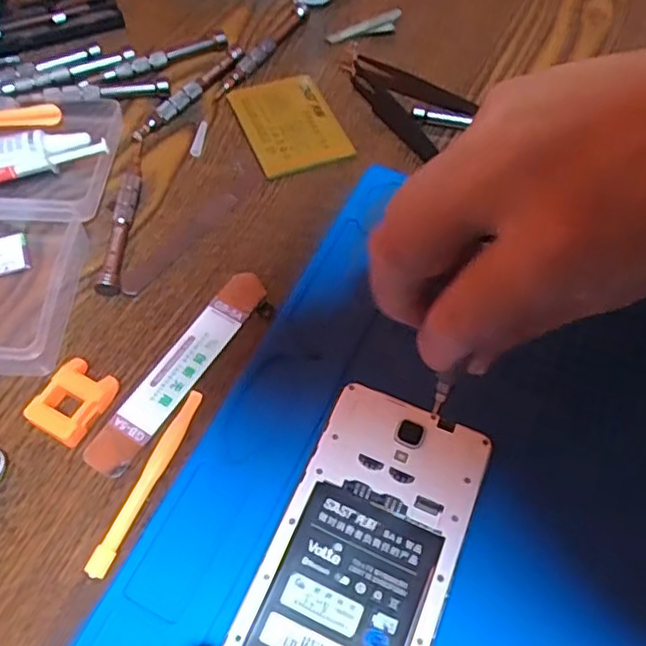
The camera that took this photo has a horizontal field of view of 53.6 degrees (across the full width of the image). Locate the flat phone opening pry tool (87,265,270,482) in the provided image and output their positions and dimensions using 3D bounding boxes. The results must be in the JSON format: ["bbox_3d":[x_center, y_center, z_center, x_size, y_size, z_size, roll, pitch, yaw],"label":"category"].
[{"bbox_3d":[-0.066,0.019,0.299,0.020,0.004,0.116,29,63,14],"label":"flat phone opening pry tool"}]

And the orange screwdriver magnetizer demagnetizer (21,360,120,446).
[{"bbox_3d":[-0.110,0.035,0.283,0.026,0.013,0.034,26,62,13],"label":"orange screwdriver magnetizer demagnetizer"}]

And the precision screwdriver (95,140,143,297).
[{"bbox_3d":[-0.106,-0.059,0.342,0.011,0.009,0.102,3,59,0],"label":"precision screwdriver"}]

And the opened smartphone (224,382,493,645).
[{"bbox_3d":[0.015,0.094,0.249,0.069,0.006,0.140,20,61,9],"label":"opened smartphone"}]

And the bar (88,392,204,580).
[{"bbox_3d":[-0.073,0.065,0.269,0.009,0.007,0.084,19,61,9],"label":"bar"}]

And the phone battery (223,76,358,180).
[{"bbox_3d":[-0.020,-0.120,0.383,0.054,0.004,0.076,-19,62,-13],"label":"phone battery"}]

